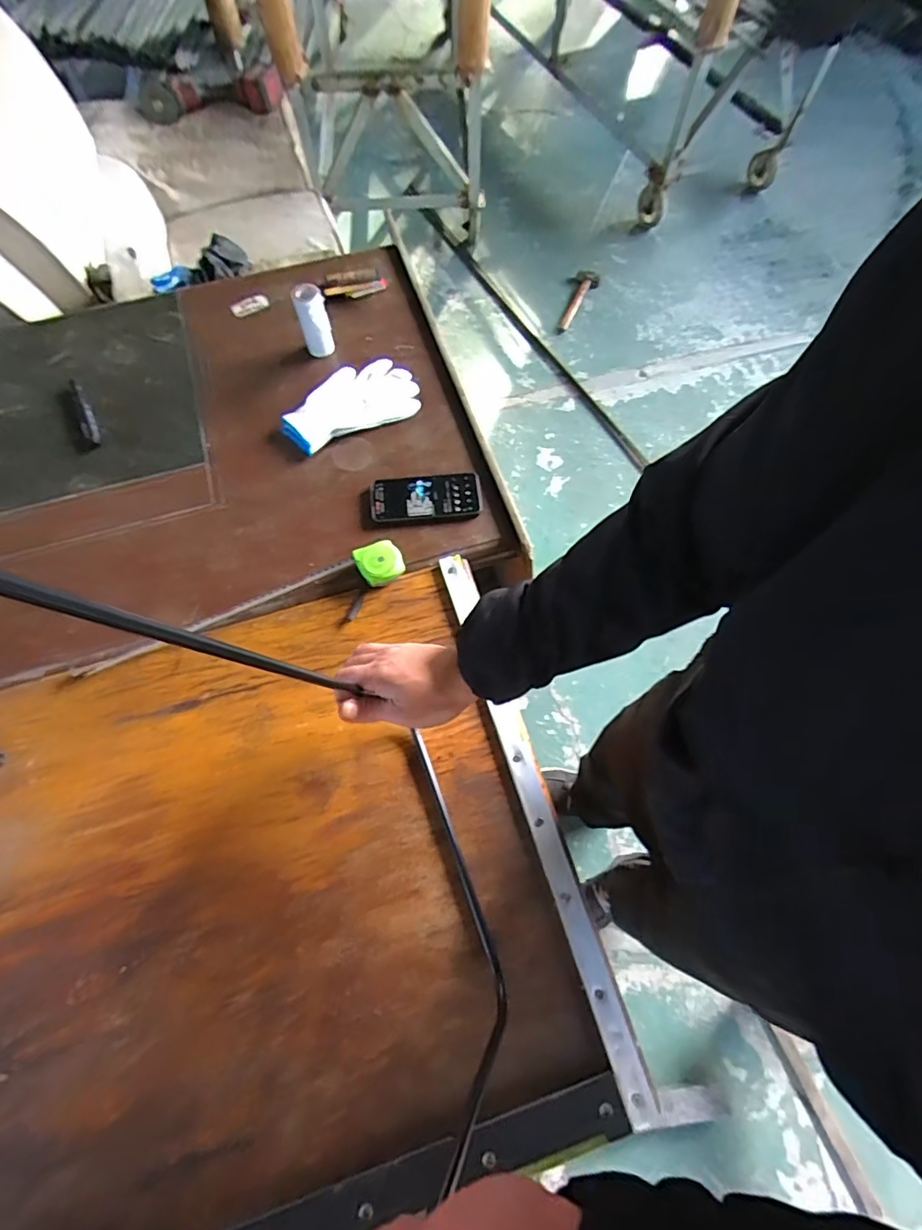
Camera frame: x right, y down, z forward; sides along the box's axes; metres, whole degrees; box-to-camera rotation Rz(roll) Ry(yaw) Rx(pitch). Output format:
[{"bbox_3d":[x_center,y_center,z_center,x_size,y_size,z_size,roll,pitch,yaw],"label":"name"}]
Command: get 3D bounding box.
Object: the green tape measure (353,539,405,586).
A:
[{"bbox_3d":[-0.111,-0.070,0.719,0.059,0.037,0.054,-21,69,-9],"label":"green tape measure"}]

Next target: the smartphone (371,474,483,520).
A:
[{"bbox_3d":[-0.052,-0.175,0.775,0.161,0.014,0.070,-2,67,-1],"label":"smartphone"}]

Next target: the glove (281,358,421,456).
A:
[{"bbox_3d":[-0.179,-0.341,0.838,0.214,0.024,0.122,-26,70,-10],"label":"glove"}]

